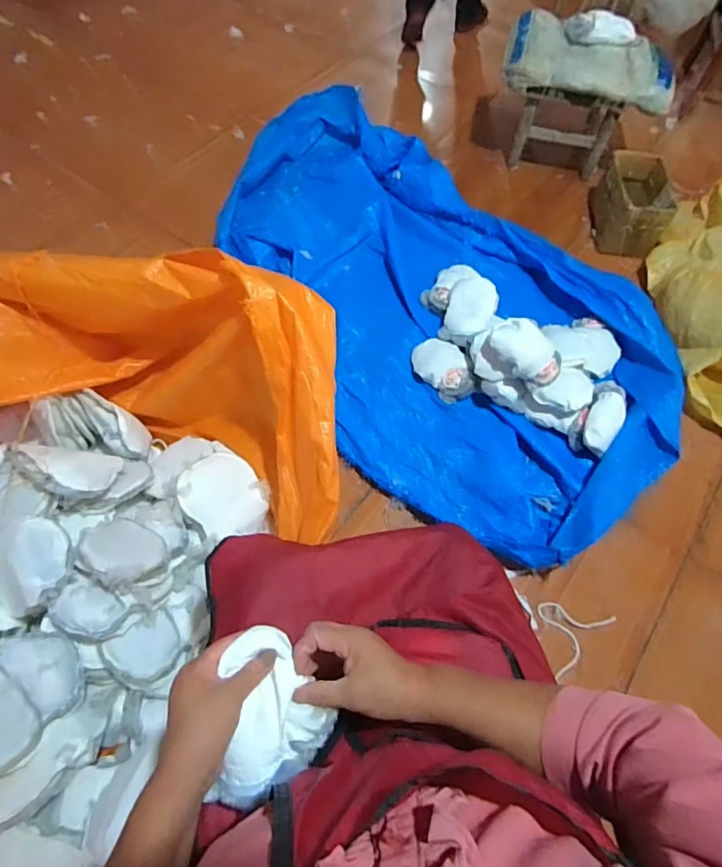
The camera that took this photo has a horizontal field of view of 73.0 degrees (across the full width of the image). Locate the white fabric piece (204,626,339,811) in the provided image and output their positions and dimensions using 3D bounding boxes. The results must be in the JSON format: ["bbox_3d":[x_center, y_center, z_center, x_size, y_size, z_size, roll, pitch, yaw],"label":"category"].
[{"bbox_3d":[-0.078,0.259,0.448,0.101,0.032,0.142,4,63,0],"label":"white fabric piece"}]

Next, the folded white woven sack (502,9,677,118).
[{"bbox_3d":[0.631,-1.025,1.341,0.457,0.091,0.251,16,62,8],"label":"folded white woven sack"}]

